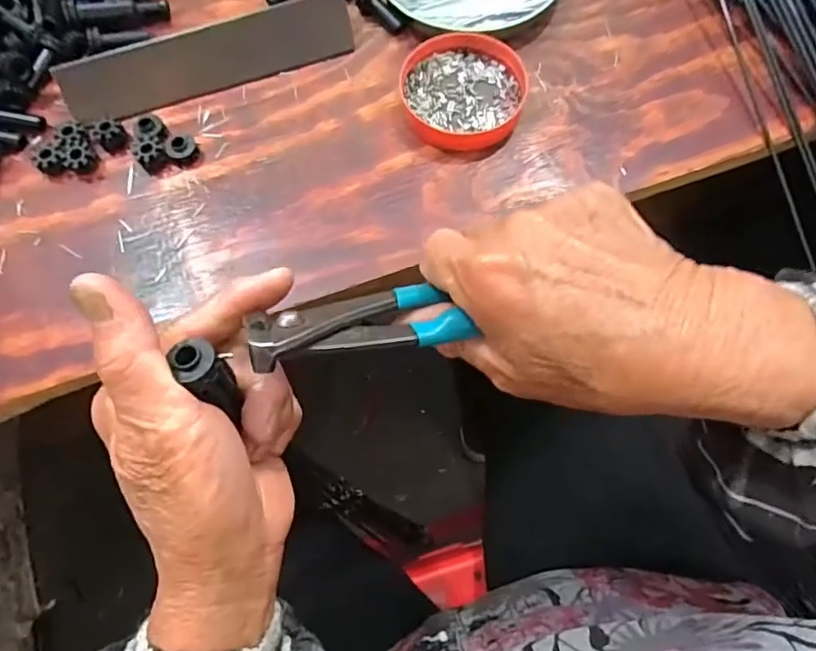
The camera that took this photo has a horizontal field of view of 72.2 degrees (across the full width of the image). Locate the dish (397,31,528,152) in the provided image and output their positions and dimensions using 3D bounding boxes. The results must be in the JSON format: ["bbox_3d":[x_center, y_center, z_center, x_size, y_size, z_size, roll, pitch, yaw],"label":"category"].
[{"bbox_3d":[0.036,-0.152,0.365,0.080,0.021,0.076,-1,69,2],"label":"dish"}]

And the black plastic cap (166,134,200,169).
[{"bbox_3d":[-0.142,-0.111,0.351,0.018,0.008,0.020,-27,70,-8],"label":"black plastic cap"}]

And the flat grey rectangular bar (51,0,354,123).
[{"bbox_3d":[-0.128,-0.175,0.365,0.185,0.039,0.007,-21,29,-8],"label":"flat grey rectangular bar"}]

